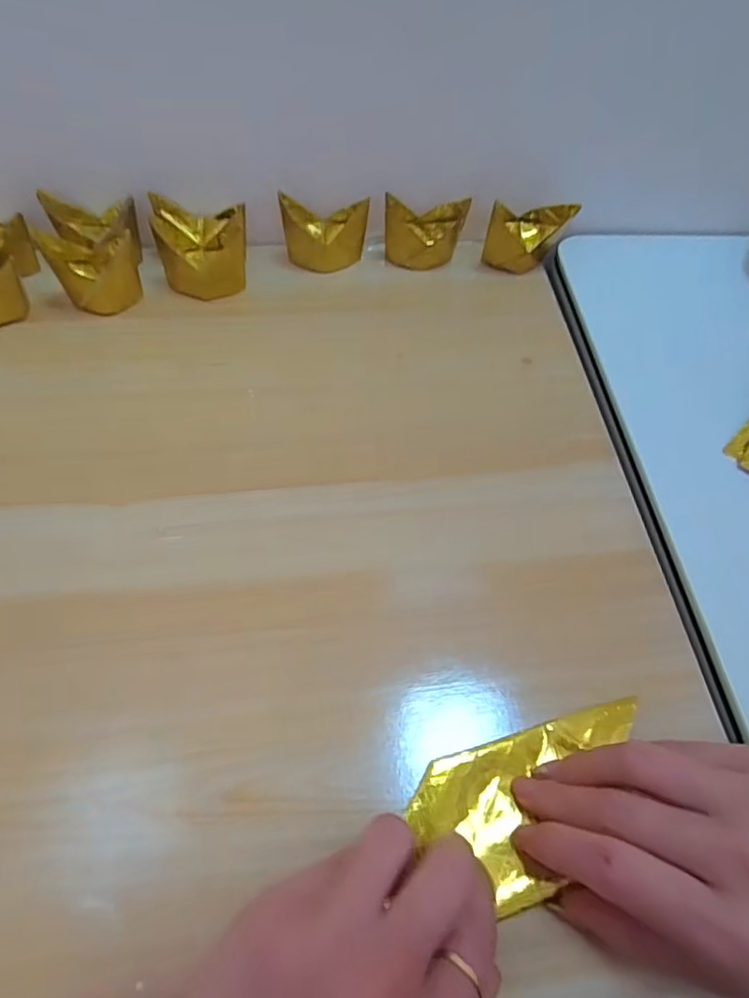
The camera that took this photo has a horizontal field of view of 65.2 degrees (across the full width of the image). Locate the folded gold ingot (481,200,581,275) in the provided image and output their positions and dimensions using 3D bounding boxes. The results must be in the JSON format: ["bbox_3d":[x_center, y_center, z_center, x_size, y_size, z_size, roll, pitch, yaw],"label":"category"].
[{"bbox_3d":[0.104,-0.180,0.401,0.052,0.042,0.032,17,59,6],"label":"folded gold ingot"}]

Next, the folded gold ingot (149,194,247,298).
[{"bbox_3d":[-0.112,-0.163,0.383,0.057,0.039,0.058,-4,60,-7],"label":"folded gold ingot"}]

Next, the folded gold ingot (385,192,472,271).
[{"bbox_3d":[0.034,-0.183,0.403,0.053,0.042,0.030,9,59,1],"label":"folded gold ingot"}]

